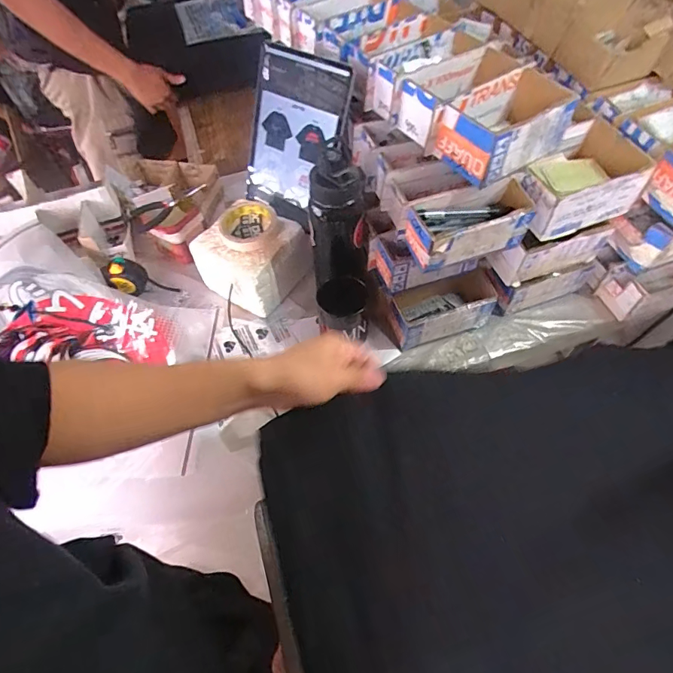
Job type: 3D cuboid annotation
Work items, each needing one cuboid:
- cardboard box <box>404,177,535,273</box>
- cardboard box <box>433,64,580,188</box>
[{"bbox_3d":[0.186,-0.152,0.596,0.180,0.072,0.068,-19,58,-11],"label":"cardboard box"},{"bbox_3d":[0.227,-0.277,0.586,0.186,0.077,0.099,-32,61,-18],"label":"cardboard box"}]

